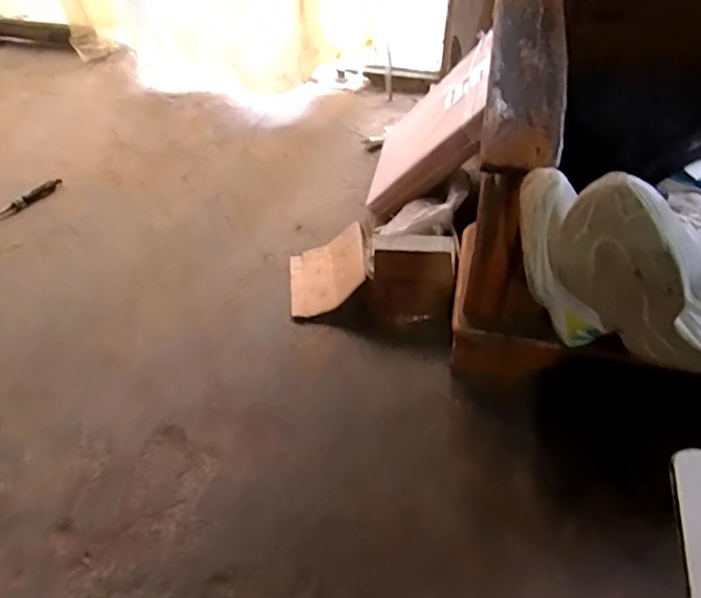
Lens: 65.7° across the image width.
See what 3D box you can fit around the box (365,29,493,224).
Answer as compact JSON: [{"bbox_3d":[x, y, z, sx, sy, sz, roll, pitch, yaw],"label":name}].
[{"bbox_3d":[0.172,-0.346,1.169,0.058,0.354,0.339,30,51,-23],"label":"box"}]

